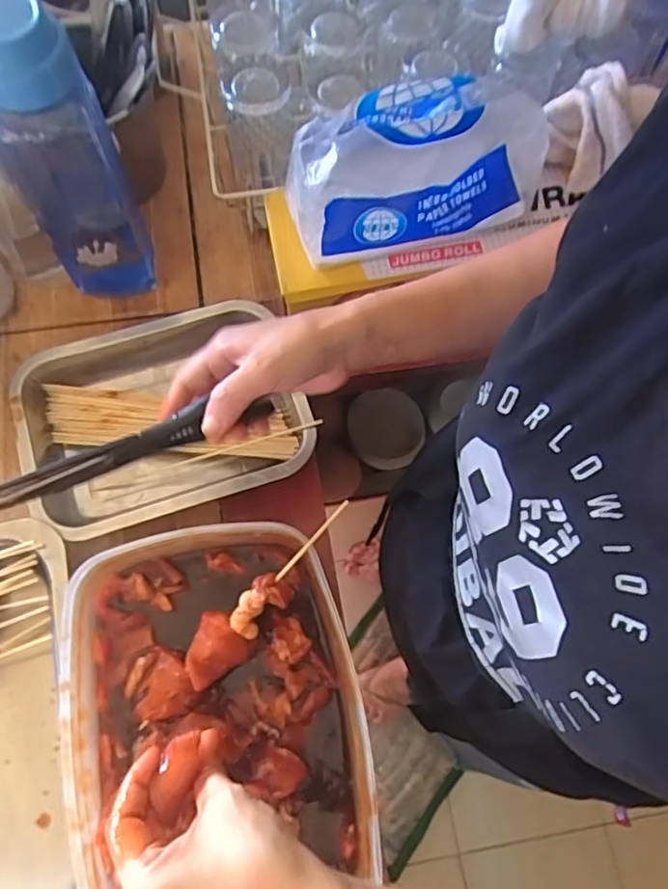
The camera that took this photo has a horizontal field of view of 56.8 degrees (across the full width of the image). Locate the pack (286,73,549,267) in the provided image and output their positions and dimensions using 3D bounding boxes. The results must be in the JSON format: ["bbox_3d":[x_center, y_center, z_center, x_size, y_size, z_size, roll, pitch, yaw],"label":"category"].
[{"bbox_3d":[0.074,-0.231,0.514,0.222,0.092,0.091,-15,72,-7],"label":"pack"}]

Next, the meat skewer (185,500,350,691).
[{"bbox_3d":[-0.050,0.108,0.458,0.038,0.018,0.167,43,92,12],"label":"meat skewer"}]

